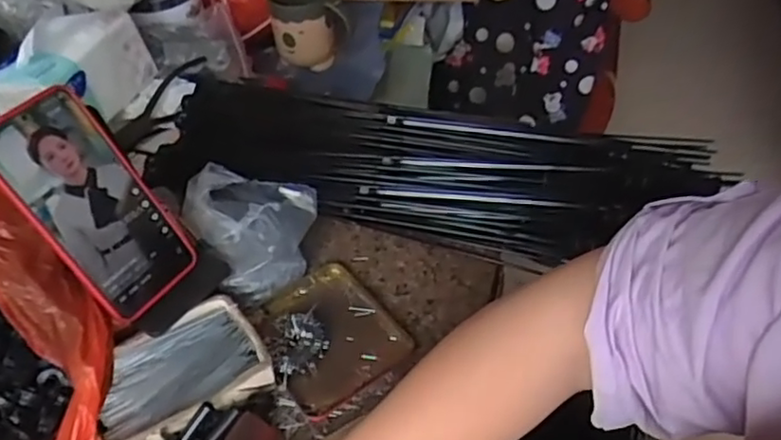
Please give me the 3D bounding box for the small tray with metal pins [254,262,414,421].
[{"bbox_3d":[-0.052,0.092,0.541,0.103,0.022,0.116,-26,52,-29],"label":"small tray with metal pins"}]

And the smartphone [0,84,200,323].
[{"bbox_3d":[-0.210,-0.010,0.474,0.007,0.162,0.083,-1,38,48],"label":"smartphone"}]

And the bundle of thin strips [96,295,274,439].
[{"bbox_3d":[-0.157,0.111,0.490,0.121,0.020,0.089,-21,49,-26],"label":"bundle of thin strips"}]

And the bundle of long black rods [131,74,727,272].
[{"bbox_3d":[0.021,-0.064,0.650,0.532,0.074,0.189,10,47,13],"label":"bundle of long black rods"}]

